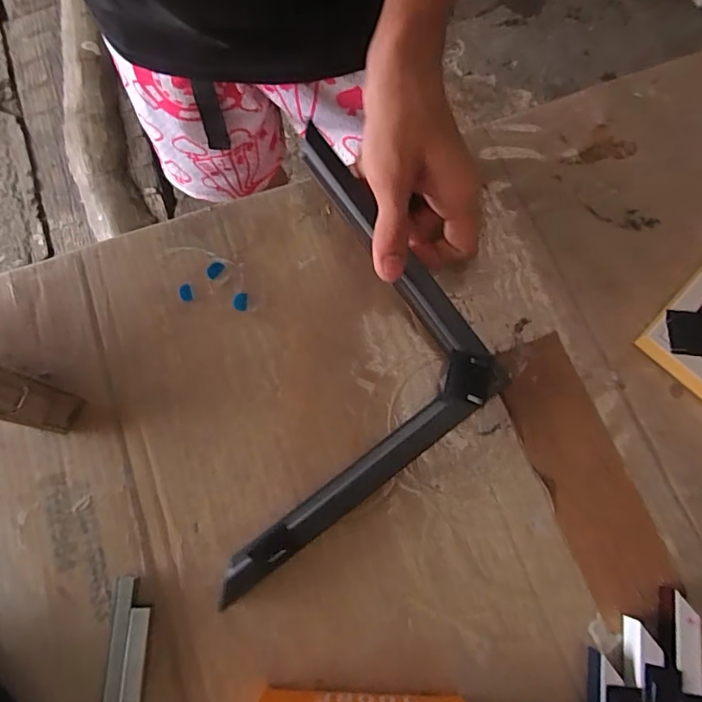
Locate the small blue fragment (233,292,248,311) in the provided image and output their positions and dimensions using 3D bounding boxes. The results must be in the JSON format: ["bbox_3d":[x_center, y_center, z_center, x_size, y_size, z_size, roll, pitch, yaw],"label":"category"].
[{"bbox_3d":[-0.071,-0.032,0.311,0.009,0.004,0.012,0,75,1],"label":"small blue fragment"}]

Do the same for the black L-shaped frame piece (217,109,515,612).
[{"bbox_3d":[-0.040,-0.002,0.277,0.192,0.033,0.188,-36,77,-9],"label":"black L-shaped frame piece"}]

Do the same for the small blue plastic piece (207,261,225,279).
[{"bbox_3d":[-0.089,-0.053,0.316,0.009,0.004,0.012,37,78,10],"label":"small blue plastic piece"}]

